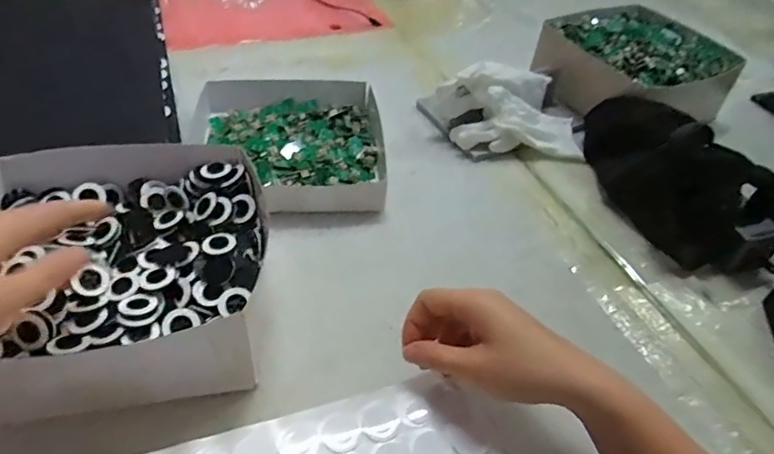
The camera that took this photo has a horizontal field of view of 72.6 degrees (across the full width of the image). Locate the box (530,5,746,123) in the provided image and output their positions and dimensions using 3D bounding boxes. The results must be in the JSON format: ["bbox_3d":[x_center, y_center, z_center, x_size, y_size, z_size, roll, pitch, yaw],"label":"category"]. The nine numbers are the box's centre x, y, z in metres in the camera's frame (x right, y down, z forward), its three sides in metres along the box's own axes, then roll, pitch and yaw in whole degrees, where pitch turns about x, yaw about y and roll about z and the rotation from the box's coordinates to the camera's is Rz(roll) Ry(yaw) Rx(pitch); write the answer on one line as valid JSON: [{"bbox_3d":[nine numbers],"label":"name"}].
[{"bbox_3d":[0.355,-0.228,0.772,0.213,0.103,0.217,-19,50,-24],"label":"box"}]

